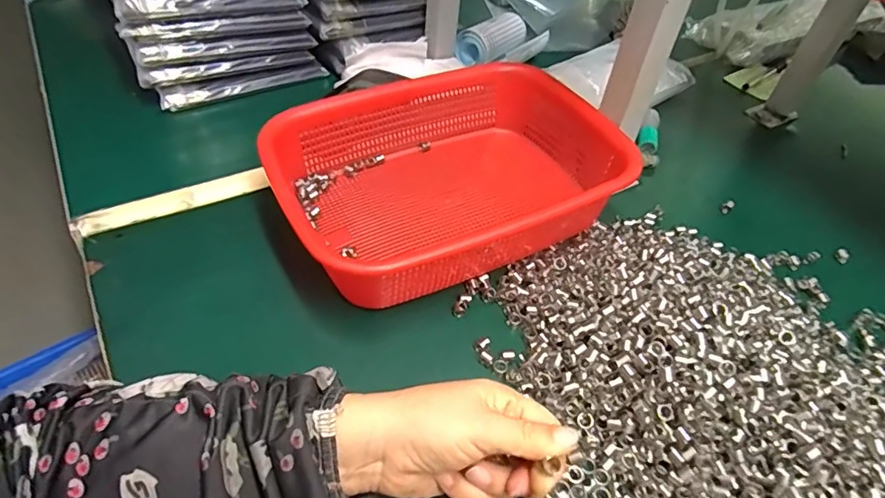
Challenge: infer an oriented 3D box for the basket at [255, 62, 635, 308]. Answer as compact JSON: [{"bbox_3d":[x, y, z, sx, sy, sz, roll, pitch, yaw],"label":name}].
[{"bbox_3d":[0.009,-0.062,0.461,0.284,0.081,0.211,-19,50,-24],"label":"basket"}]

